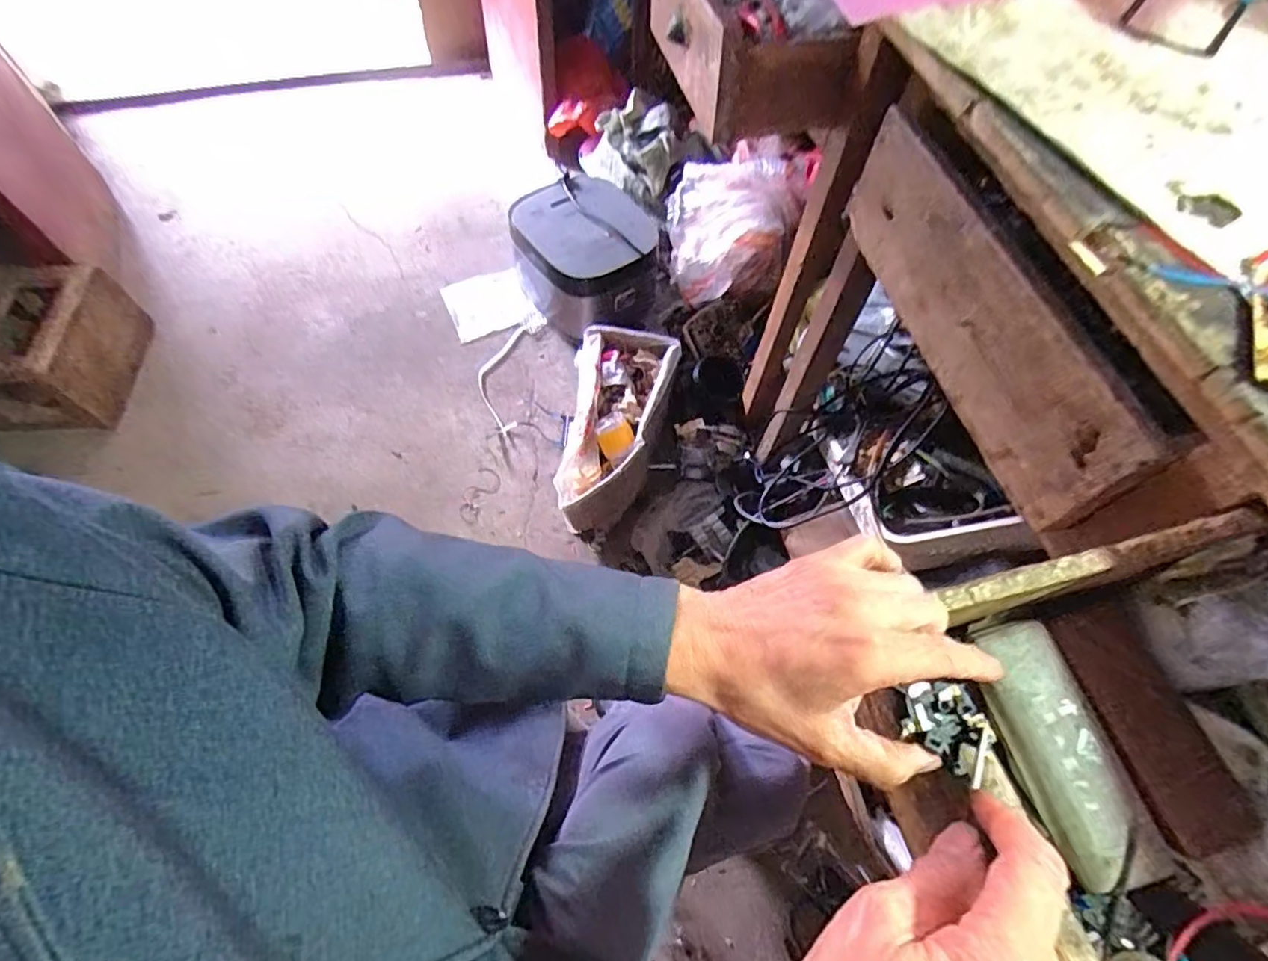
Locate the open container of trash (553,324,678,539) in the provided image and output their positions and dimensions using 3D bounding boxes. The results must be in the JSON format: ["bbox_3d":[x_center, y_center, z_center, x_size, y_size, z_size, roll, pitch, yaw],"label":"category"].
[{"bbox_3d":[-0.031,-0.078,1.136,0.200,0.174,0.407,5,63,0],"label":"open container of trash"}]

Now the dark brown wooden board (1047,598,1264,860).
[{"bbox_3d":[0.322,0.151,0.368,0.052,0.019,0.144,-17,65,-11],"label":"dark brown wooden board"}]

